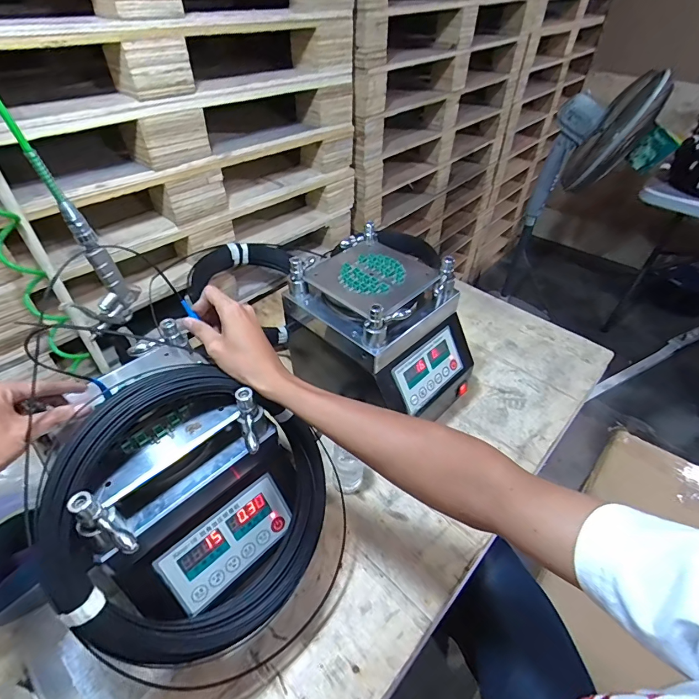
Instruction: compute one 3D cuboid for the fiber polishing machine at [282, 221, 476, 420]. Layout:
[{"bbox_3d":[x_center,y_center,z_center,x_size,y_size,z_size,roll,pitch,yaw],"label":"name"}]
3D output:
[{"bbox_3d":[0.060,-0.015,0.732,0.281,0.278,0.213,33,53,28],"label":"fiber polishing machine"}]

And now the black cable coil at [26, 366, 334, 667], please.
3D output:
[{"bbox_3d":[-0.167,0.170,0.451,0.284,0.064,0.296,7,77,-29],"label":"black cable coil"}]

